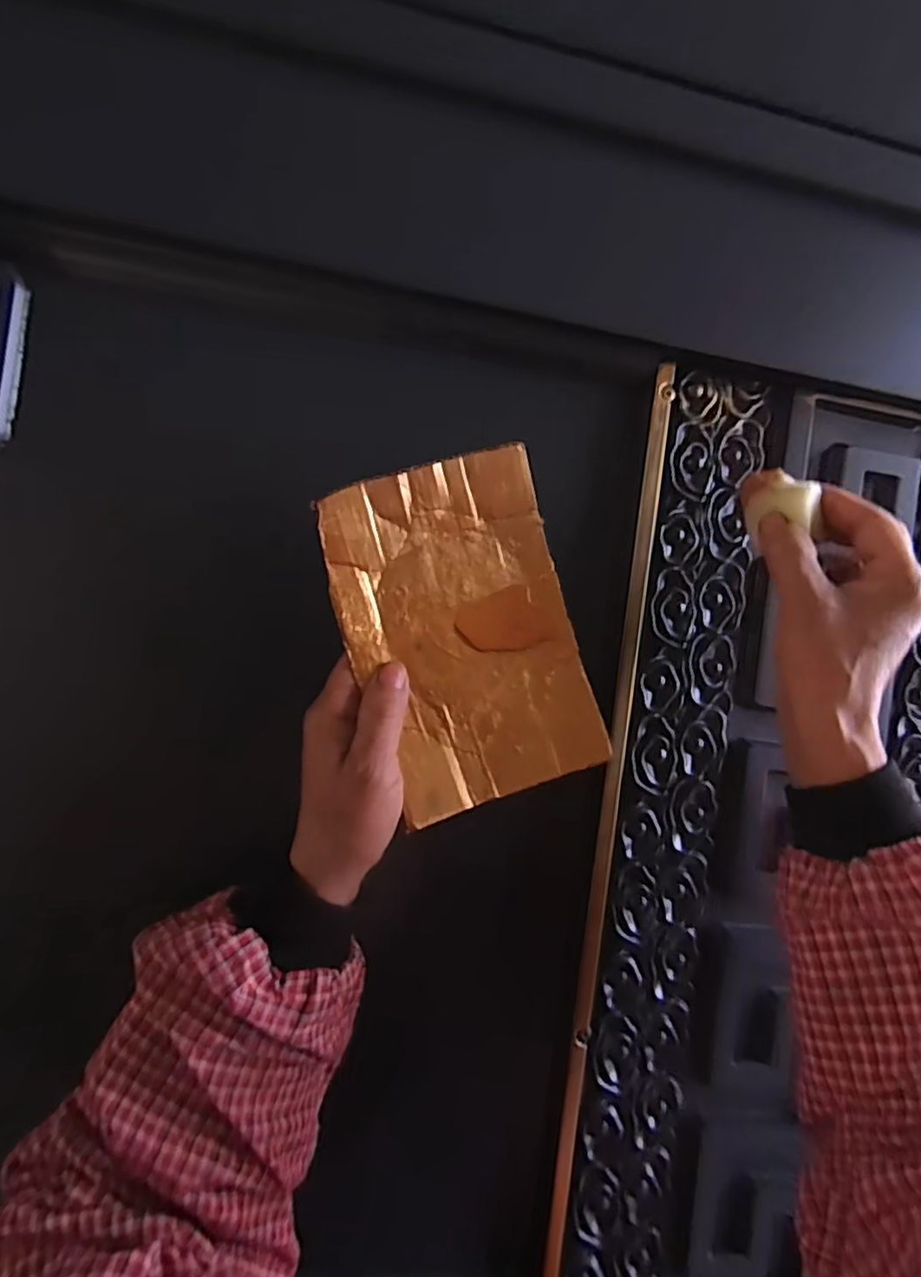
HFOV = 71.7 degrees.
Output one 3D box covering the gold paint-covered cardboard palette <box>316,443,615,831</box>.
[{"bbox_3d":[0.002,-0.002,0.319,0.109,0.015,0.164,-18,94,-9],"label":"gold paint-covered cardboard palette"}]

